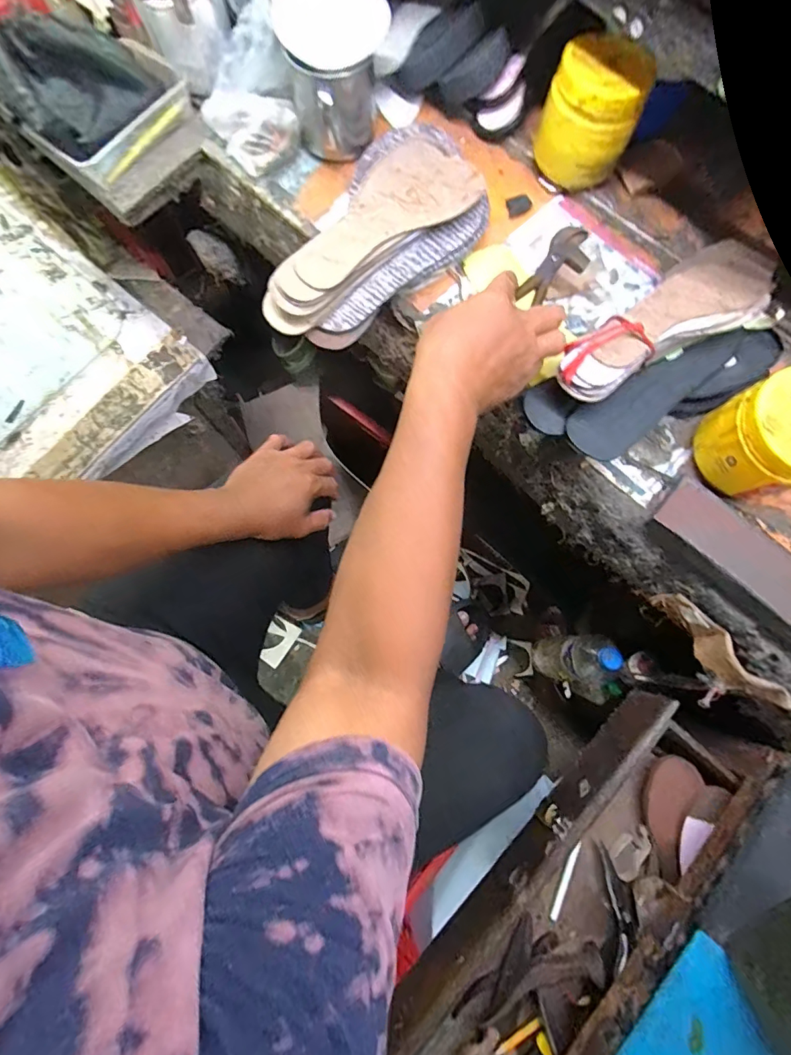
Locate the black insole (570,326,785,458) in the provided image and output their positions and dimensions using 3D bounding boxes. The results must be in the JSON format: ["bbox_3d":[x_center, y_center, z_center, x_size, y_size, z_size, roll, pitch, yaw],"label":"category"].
[{"bbox_3d":[0.279,-0.137,0.445,0.247,0.016,0.061,-26,87,-11],"label":"black insole"}]

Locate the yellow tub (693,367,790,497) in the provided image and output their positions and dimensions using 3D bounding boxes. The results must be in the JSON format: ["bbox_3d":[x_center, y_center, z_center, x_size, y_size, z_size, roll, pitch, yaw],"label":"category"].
[{"bbox_3d":[0.336,-0.078,0.409,0.098,0.099,0.090,0,78,-1],"label":"yellow tub"}]

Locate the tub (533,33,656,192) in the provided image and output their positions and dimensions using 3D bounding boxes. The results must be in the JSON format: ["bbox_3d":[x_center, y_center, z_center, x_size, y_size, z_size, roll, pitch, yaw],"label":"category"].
[{"bbox_3d":[0.202,-0.430,0.483,0.100,0.108,0.077,28,79,5],"label":"tub"}]

